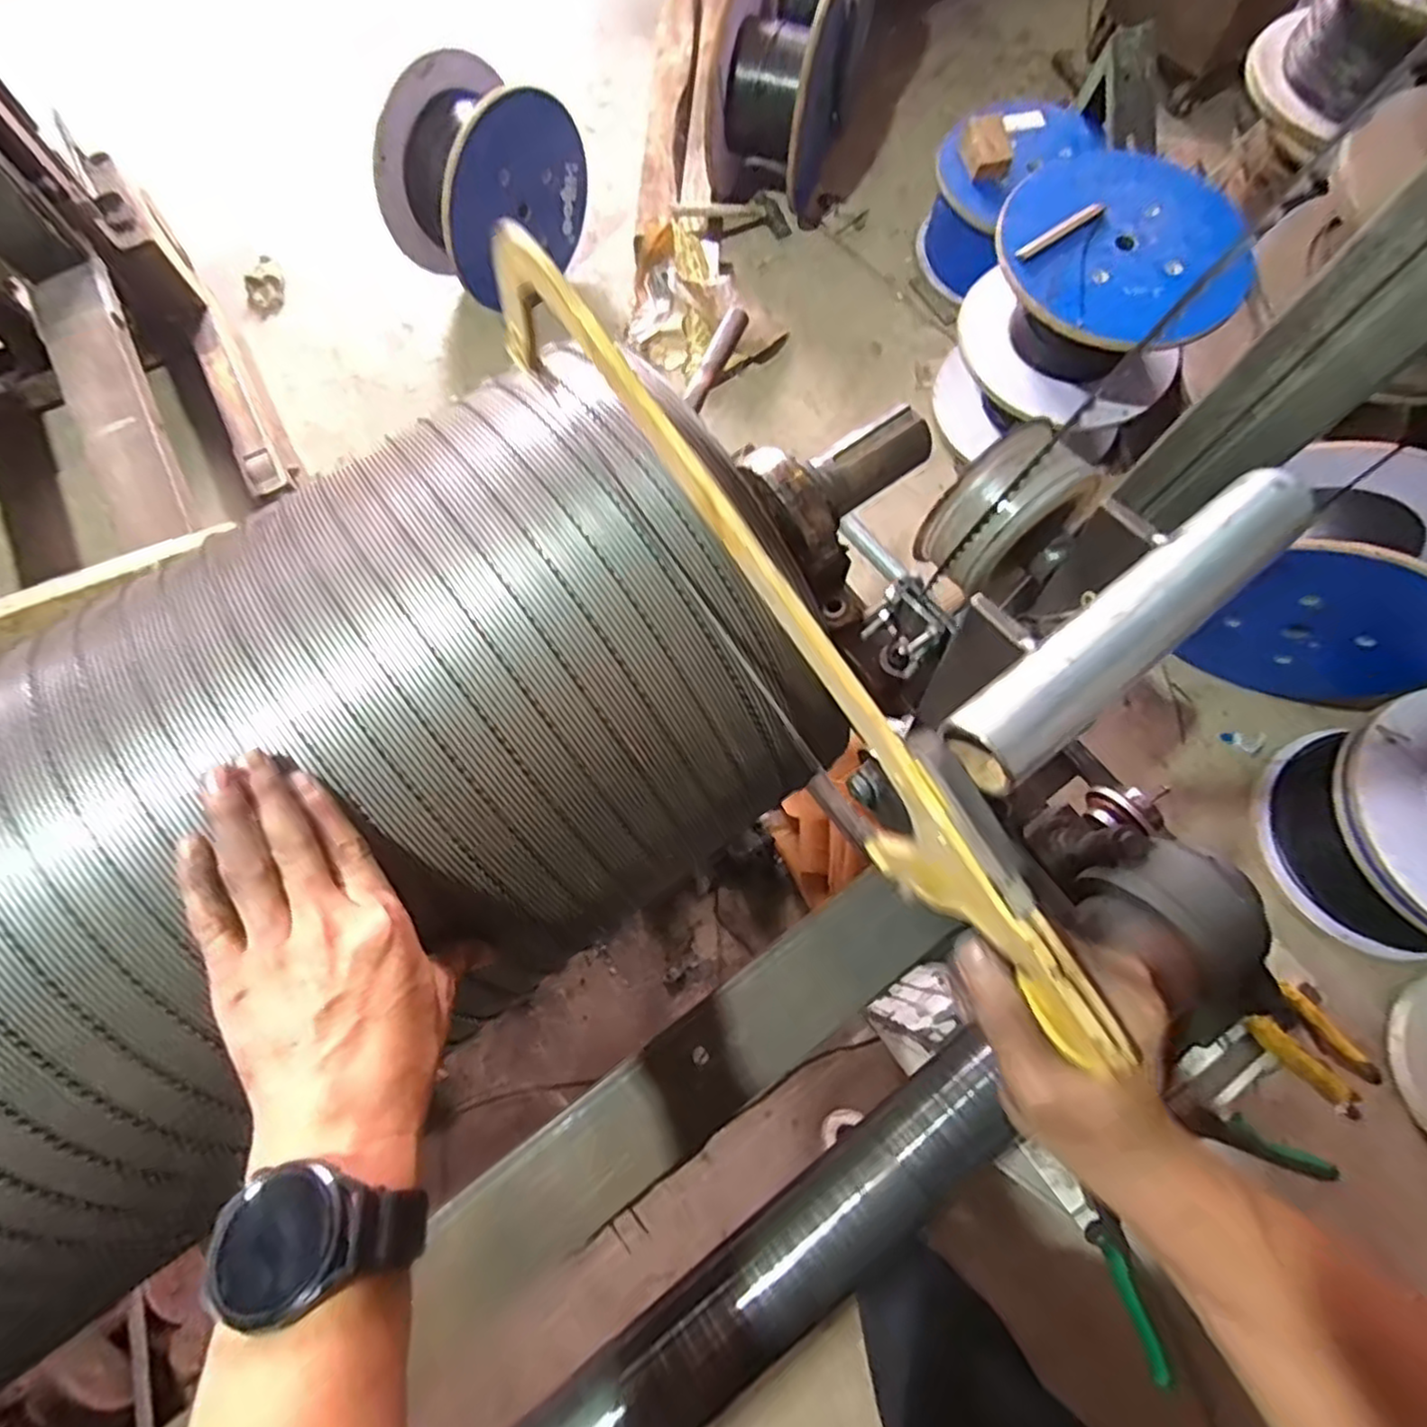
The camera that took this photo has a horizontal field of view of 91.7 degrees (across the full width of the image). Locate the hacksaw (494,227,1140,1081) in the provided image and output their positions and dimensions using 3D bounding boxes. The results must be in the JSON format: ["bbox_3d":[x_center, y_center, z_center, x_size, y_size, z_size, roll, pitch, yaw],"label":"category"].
[{"bbox_3d":[0.031,-0.027,0.312,0.022,0.120,0.396,-36,90,-10],"label":"hacksaw"}]

